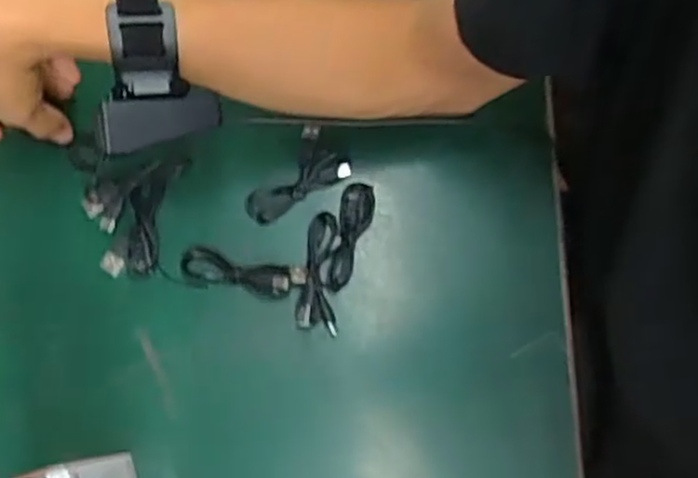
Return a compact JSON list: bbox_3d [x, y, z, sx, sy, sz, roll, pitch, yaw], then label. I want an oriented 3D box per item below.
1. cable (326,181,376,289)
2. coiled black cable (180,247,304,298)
[{"bbox_3d":[0.000,-0.002,0.495,0.022,0.012,0.072,15,90,2],"label":"cable"},{"bbox_3d":[-0.070,0.022,0.484,0.081,0.018,0.023,10,77,1],"label":"coiled black cable"}]

